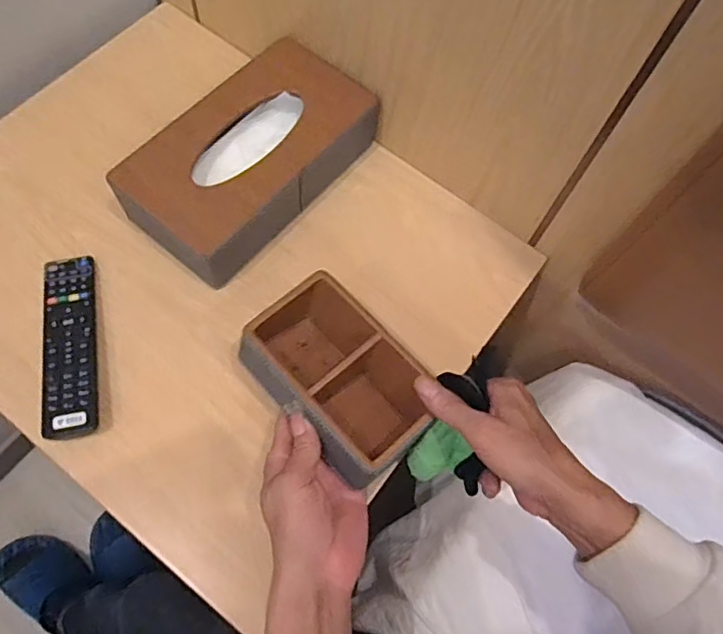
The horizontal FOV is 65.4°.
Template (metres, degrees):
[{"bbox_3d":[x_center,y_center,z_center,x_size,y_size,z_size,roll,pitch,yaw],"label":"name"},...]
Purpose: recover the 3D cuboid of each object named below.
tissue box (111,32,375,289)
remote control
[{"bbox_3d":[-0.110,-0.159,0.572,0.147,0.067,0.255,35,69,12],"label":"tissue box"},{"bbox_3d":[-0.266,0.022,0.511,0.045,0.018,0.174,-11,67,-8],"label":"remote control"}]

